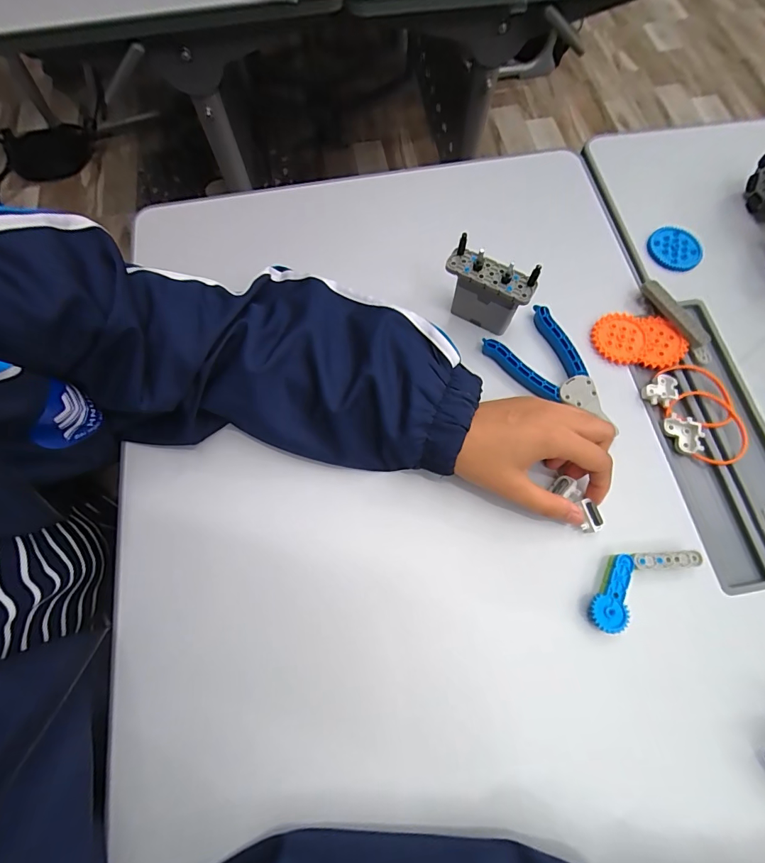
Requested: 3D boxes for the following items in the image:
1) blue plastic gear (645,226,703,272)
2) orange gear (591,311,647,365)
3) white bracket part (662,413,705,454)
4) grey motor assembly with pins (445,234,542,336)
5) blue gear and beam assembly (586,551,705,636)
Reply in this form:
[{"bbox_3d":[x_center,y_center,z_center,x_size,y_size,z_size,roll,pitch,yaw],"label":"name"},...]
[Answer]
[{"bbox_3d":[0.289,-0.180,0.396,0.050,0.008,0.043,28,73,10],"label":"blue plastic gear"},{"bbox_3d":[0.213,-0.086,0.361,0.045,0.004,0.052,19,72,7],"label":"orange gear"},{"bbox_3d":[0.253,0.001,0.335,0.023,0.007,0.034,-15,71,-5],"label":"white bracket part"},{"bbox_3d":[0.088,-0.119,0.346,0.071,0.068,0.023,28,73,10],"label":"grey motor assembly with pins"},{"bbox_3d":[0.186,0.107,0.296,0.091,0.013,0.037,-34,74,-11],"label":"blue gear and beam assembly"}]

